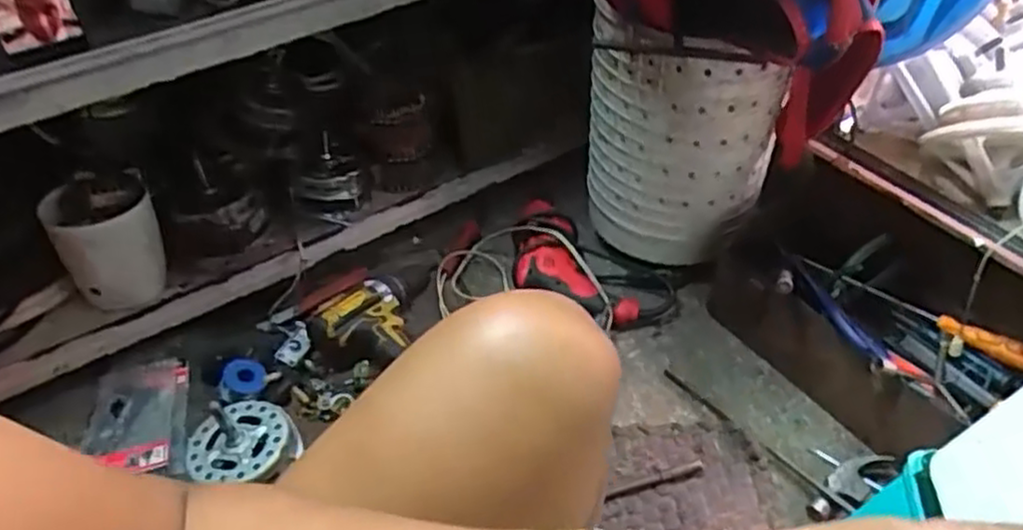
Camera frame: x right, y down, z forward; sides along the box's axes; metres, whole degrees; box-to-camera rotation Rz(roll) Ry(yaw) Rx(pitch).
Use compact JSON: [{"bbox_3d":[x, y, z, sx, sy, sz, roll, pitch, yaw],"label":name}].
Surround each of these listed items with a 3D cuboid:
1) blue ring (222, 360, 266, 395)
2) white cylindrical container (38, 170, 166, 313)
[{"bbox_3d":[-0.340,0.144,0.943,0.050,0.027,0.048,-3,42,3],"label":"blue ring"},{"bbox_3d":[-0.520,-0.034,0.968,0.127,0.135,0.146,-29,47,-24],"label":"white cylindrical container"}]

